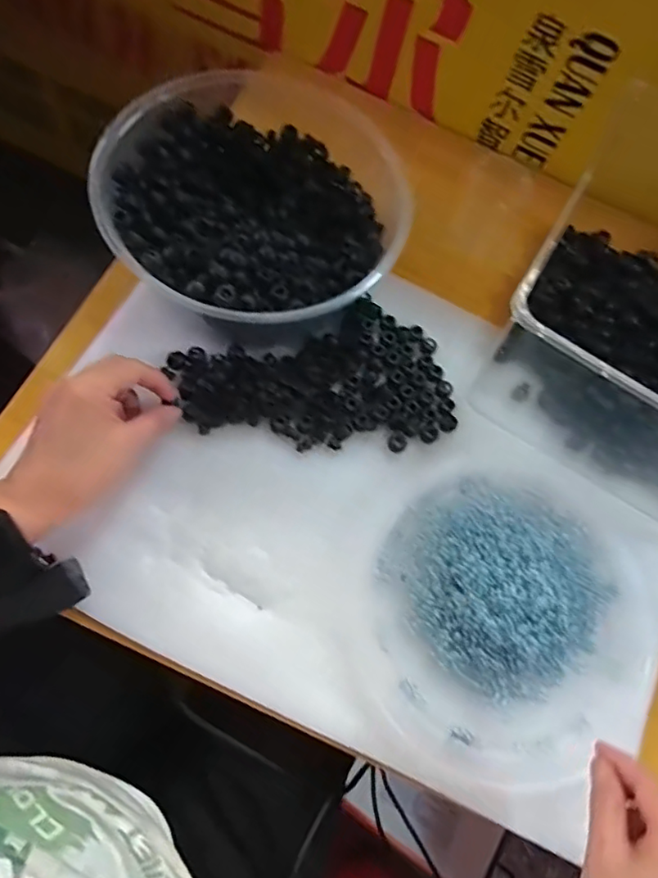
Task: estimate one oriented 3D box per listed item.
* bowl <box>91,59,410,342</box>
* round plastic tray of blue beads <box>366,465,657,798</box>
[{"bbox_3d":[-0.063,-0.198,0.483,0.240,0.099,0.224,3,71,-8],"label":"bowl"},{"bbox_3d":[0.150,0.140,0.426,0.228,0.035,0.231,3,71,-8],"label":"round plastic tray of blue beads"}]

